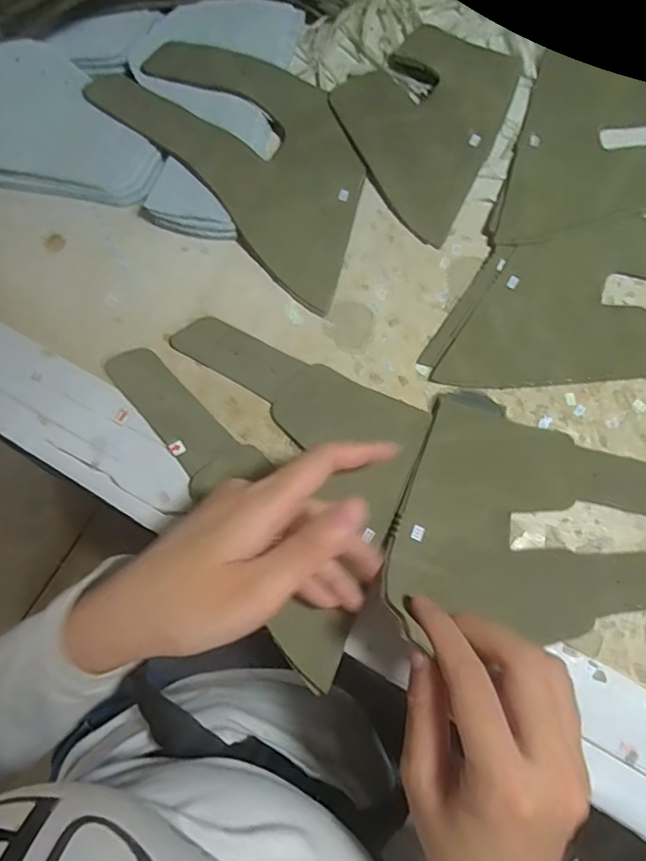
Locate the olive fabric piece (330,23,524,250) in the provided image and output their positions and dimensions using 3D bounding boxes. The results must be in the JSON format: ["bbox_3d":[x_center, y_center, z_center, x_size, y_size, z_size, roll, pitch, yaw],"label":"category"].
[{"bbox_3d":[0.062,-0.208,0.363,0.105,0.008,0.153,26,77,8],"label":"olive fabric piece"}]

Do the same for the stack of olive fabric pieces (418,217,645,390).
[{"bbox_3d":[0.171,-0.076,0.326,0.214,0.005,0.101,-1,75,1],"label":"stack of olive fabric pieces"}]

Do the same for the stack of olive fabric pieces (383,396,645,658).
[{"bbox_3d":[0.128,0.058,0.280,0.175,0.030,0.119,17,76,6],"label":"stack of olive fabric pieces"}]

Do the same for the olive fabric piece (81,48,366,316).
[{"bbox_3d":[-0.040,-0.182,0.351,0.108,0.024,0.201,-44,78,-9],"label":"olive fabric piece"}]

